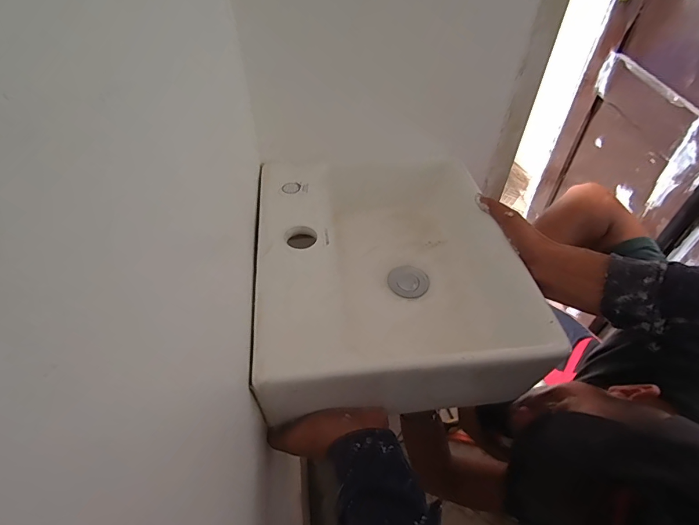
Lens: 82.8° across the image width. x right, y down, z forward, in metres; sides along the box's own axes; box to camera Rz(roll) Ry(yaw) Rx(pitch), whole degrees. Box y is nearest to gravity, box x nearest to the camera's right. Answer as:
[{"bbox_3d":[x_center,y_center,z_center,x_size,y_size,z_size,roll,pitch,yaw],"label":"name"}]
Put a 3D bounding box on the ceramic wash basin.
[{"bbox_3d":[0.041,-0.002,0.485,0.286,0.101,0.334,-5,47,-5],"label":"ceramic wash basin"}]

